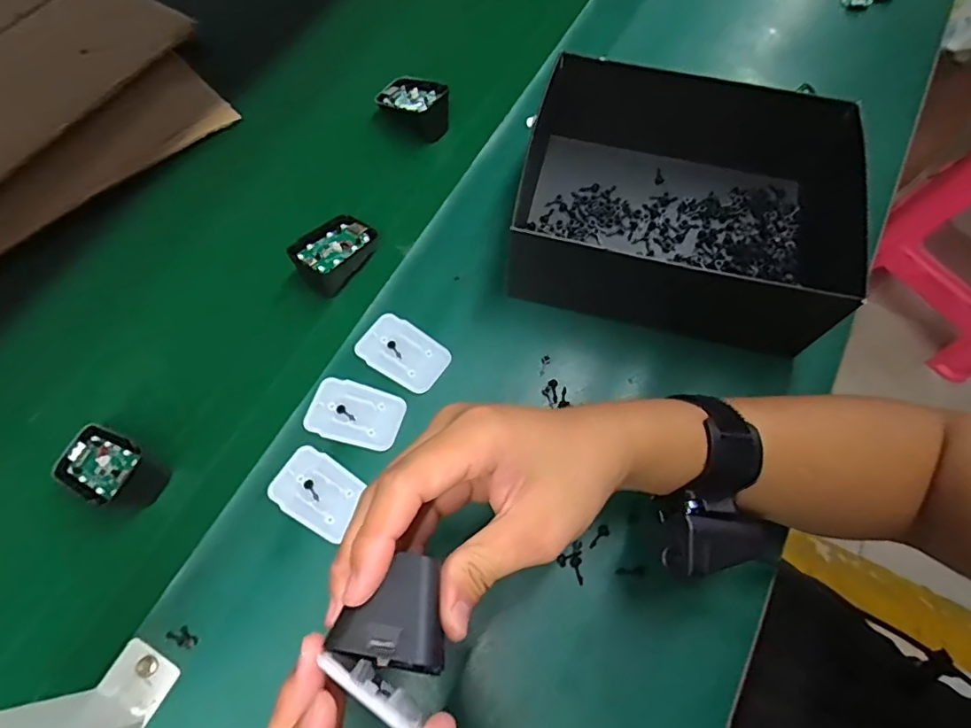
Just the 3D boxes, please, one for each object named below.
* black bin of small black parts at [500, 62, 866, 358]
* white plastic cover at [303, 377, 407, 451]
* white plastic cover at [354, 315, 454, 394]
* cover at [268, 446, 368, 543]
[{"bbox_3d":[0.158,-0.120,0.431,0.254,0.088,0.200,15,67,6],"label":"black bin of small black parts"},{"bbox_3d":[-0.095,0.035,0.395,0.070,0.006,0.043,16,67,7],"label":"white plastic cover"},{"bbox_3d":[-0.063,-0.009,0.416,0.068,0.004,0.044,33,70,13],"label":"white plastic cover"},{"bbox_3d":[-0.116,0.087,0.372,0.063,0.005,0.044,29,70,12],"label":"cover"}]

